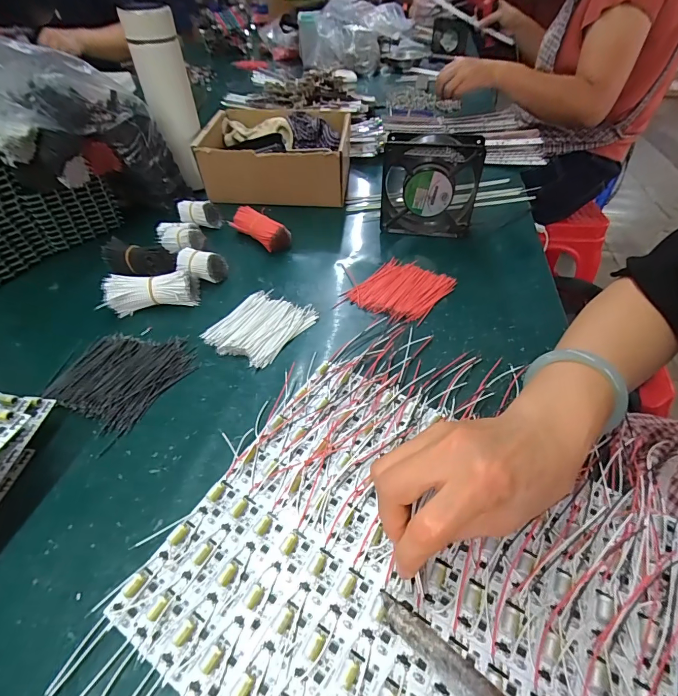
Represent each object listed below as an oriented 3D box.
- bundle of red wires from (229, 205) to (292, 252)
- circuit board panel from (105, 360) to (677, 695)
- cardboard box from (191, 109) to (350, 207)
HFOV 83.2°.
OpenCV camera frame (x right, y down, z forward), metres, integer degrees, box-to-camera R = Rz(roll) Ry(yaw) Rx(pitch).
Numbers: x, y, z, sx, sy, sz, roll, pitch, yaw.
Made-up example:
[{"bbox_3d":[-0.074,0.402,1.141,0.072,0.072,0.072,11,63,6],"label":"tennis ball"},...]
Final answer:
[{"bbox_3d":[-0.106,-0.162,0.520,0.089,0.034,0.033,31,53,26],"label":"bundle of red wires"},{"bbox_3d":[0.043,0.138,0.244,0.283,0.011,0.240,24,51,22],"label":"circuit board panel"},{"bbox_3d":[-0.097,-0.311,0.619,0.220,0.088,0.183,3,46,3],"label":"cardboard box"}]

